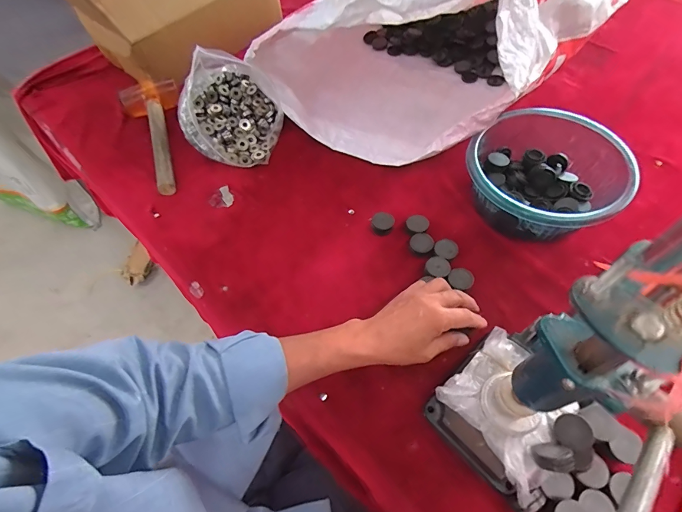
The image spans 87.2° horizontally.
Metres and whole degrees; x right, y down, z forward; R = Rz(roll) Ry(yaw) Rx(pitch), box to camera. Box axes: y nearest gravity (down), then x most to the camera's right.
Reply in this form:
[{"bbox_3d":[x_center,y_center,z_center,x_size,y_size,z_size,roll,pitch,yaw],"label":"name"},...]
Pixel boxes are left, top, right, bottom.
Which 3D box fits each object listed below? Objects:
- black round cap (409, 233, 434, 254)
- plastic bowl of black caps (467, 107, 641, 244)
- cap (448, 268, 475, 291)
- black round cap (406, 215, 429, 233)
[{"bbox_3d":[0.118,-0.018,0.520,0.033,0.006,0.032,-2,57,2],"label":"black round cap"},{"bbox_3d":[0.296,-0.114,0.526,0.195,0.091,0.202,-2,57,2],"label":"plastic bowl of black caps"},{"bbox_3d":[0.165,0.031,0.490,0.033,0.008,0.032,-2,57,2],"label":"cap"},{"bbox_3d":[0.115,-0.048,0.535,0.032,0.005,0.028,-11,68,7],"label":"black round cap"}]

